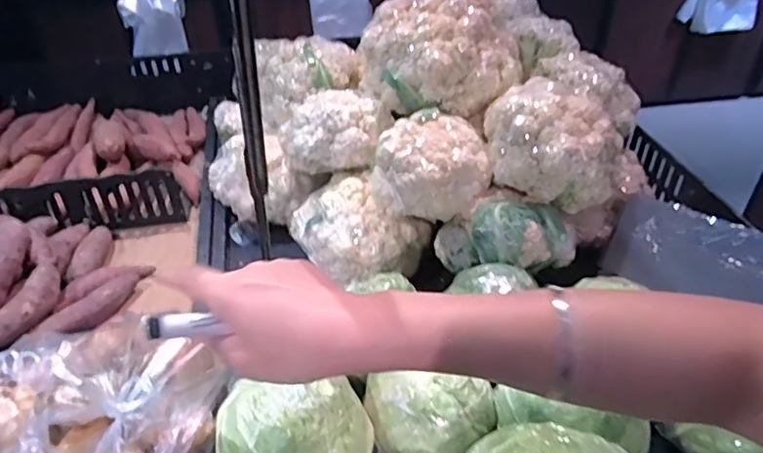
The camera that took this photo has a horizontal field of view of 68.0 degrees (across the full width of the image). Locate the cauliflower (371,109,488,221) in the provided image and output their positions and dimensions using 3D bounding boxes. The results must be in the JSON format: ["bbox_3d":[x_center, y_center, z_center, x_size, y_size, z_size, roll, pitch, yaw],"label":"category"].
[{"bbox_3d":[0.074,-0.093,0.839,0.165,0.101,0.136,5,38,7],"label":"cauliflower"}]

